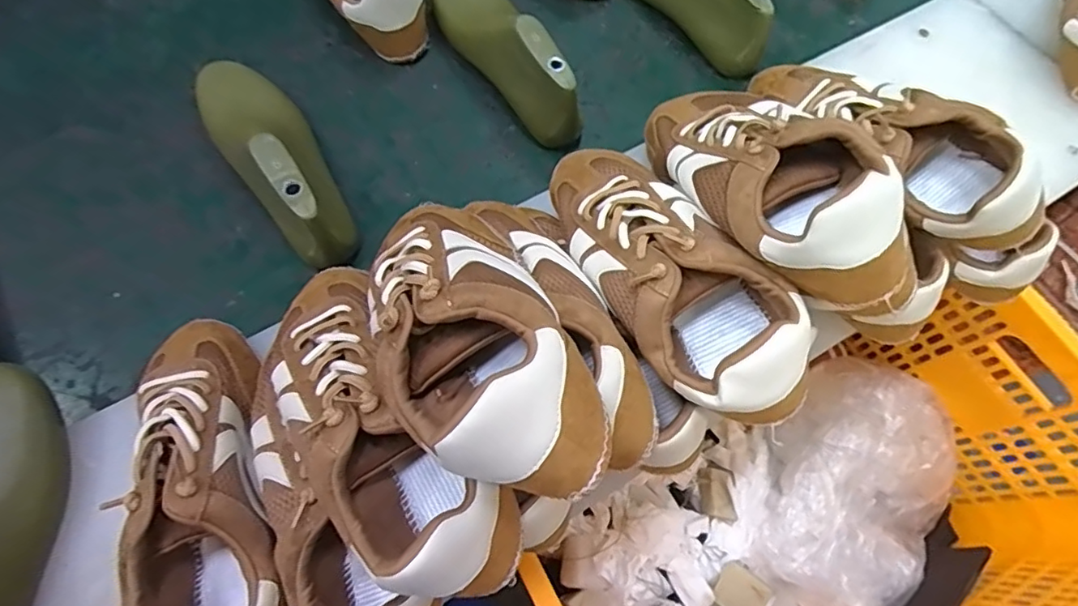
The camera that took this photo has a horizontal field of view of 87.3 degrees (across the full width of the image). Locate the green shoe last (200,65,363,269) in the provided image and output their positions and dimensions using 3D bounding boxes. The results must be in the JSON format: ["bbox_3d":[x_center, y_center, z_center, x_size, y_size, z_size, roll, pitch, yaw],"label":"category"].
[{"bbox_3d":[-0.231,-0.133,0.499,0.083,0.094,0.218,-38,75,-15],"label":"green shoe last"}]

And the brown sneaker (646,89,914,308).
[{"bbox_3d":[0.147,-0.095,0.386,0.099,0.073,0.232,-17,44,-9],"label":"brown sneaker"}]

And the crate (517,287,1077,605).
[{"bbox_3d":[0.331,0.275,0.642,0.568,0.315,0.315,-28,72,-12],"label":"crate"}]

